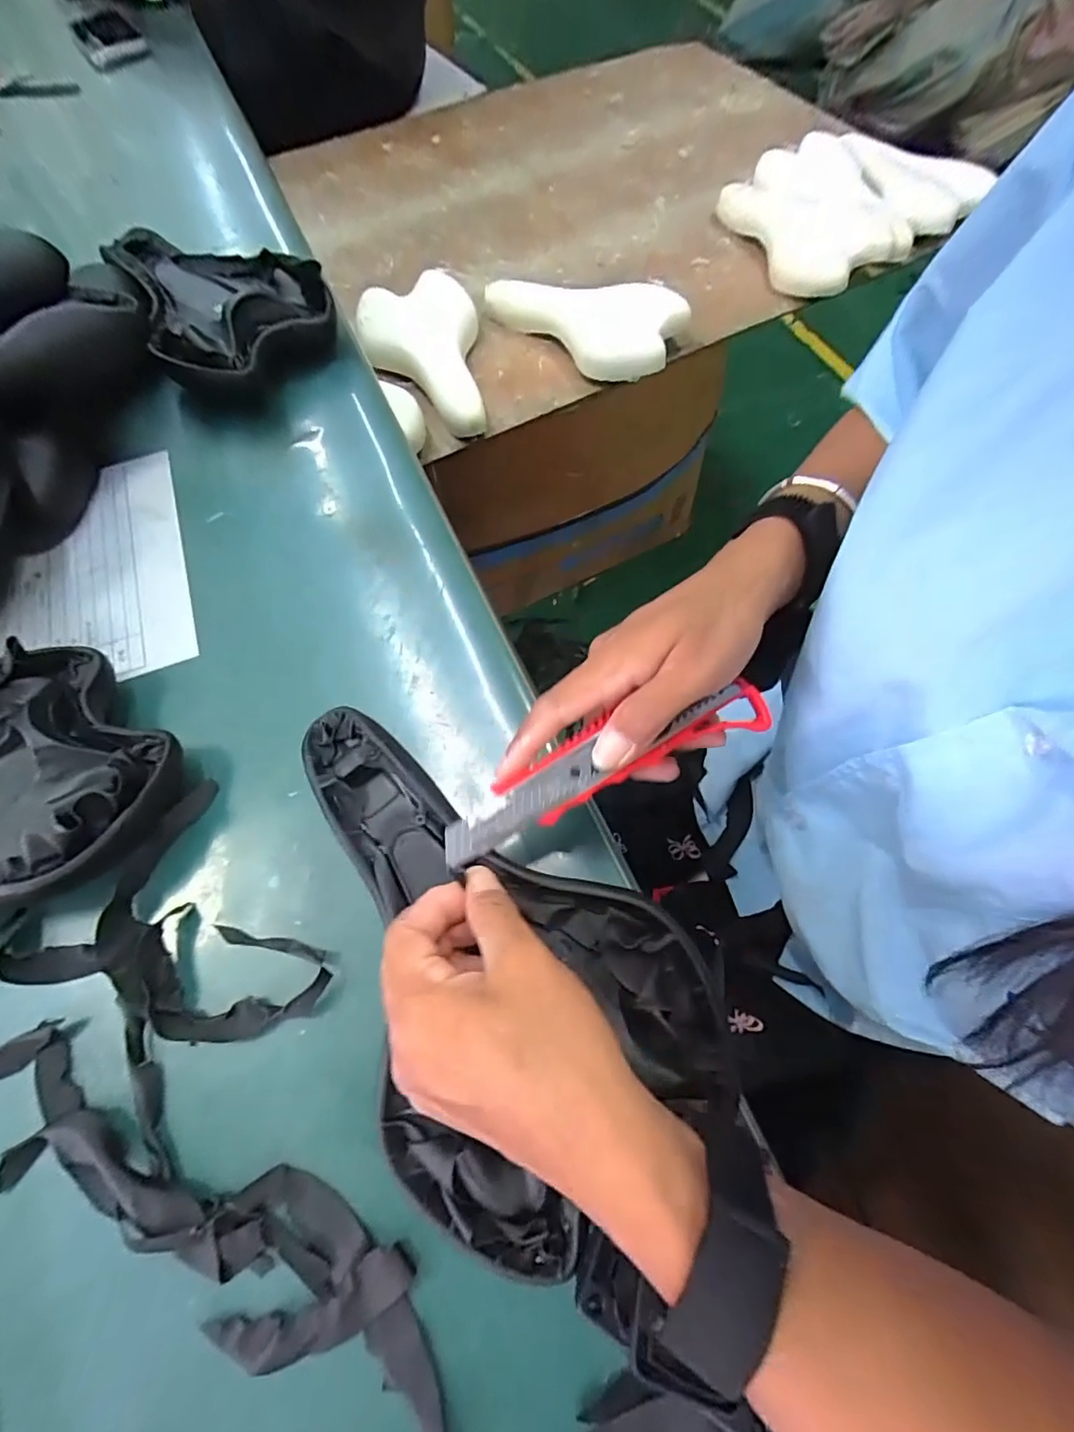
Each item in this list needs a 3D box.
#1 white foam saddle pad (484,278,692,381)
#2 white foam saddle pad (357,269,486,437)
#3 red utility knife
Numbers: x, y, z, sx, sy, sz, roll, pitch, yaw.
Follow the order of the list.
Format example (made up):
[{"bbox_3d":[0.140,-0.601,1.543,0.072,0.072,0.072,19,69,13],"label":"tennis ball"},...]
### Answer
[{"bbox_3d":[0.053,-0.504,0.718,0.273,0.054,0.151,10,67,6],"label":"white foam saddle pad"},{"bbox_3d":[-0.149,-0.464,0.703,0.150,0.057,0.272,-6,67,-1],"label":"white foam saddle pad"},{"bbox_3d":[0.029,0.022,0.263,0.163,0.012,0.031,-26,67,3],"label":"red utility knife"}]

